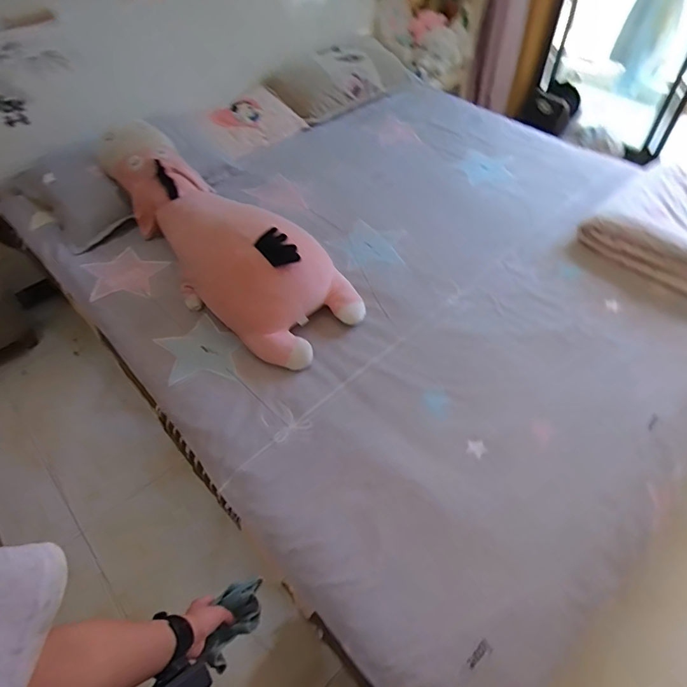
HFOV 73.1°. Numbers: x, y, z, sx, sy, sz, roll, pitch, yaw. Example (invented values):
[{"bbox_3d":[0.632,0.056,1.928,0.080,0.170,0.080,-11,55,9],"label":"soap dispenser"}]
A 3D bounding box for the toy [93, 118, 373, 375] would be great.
[{"bbox_3d":[-0.305,-0.261,1.255,0.723,0.282,0.297,35,59,24],"label":"toy"}]

